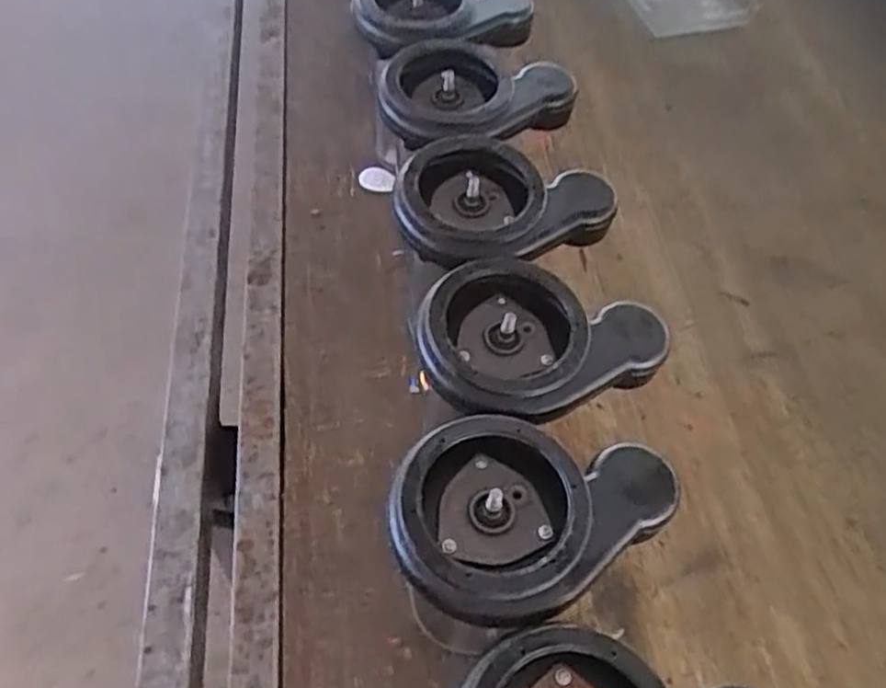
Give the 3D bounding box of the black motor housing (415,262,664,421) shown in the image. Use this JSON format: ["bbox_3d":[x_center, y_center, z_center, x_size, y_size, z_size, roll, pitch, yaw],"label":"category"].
[{"bbox_3d":[0.062,-0.009,0.514,0.163,0.038,0.126,-23,61,-20],"label":"black motor housing"}]

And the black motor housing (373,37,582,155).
[{"bbox_3d":[0.023,-0.219,0.644,0.153,0.038,0.112,-30,63,-23],"label":"black motor housing"}]

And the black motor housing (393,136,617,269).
[{"bbox_3d":[0.043,-0.115,0.581,0.163,0.030,0.124,-21,60,-19],"label":"black motor housing"}]

